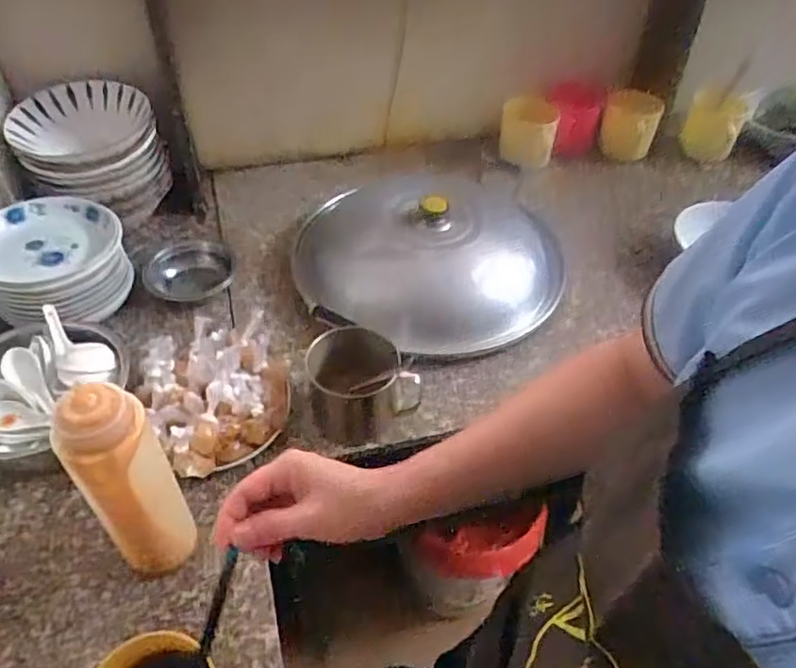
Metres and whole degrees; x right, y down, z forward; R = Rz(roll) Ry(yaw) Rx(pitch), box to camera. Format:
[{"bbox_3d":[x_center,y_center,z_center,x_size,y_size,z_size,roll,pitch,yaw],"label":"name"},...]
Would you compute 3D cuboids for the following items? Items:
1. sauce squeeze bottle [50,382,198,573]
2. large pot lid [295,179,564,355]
[{"bbox_3d":[-0.234,0.125,0.555,0.068,0.221,0.059,-23,51,-22],"label":"sauce squeeze bottle"},{"bbox_3d":[0.055,-0.118,0.912,0.347,0.099,0.314,6,46,5],"label":"large pot lid"}]

